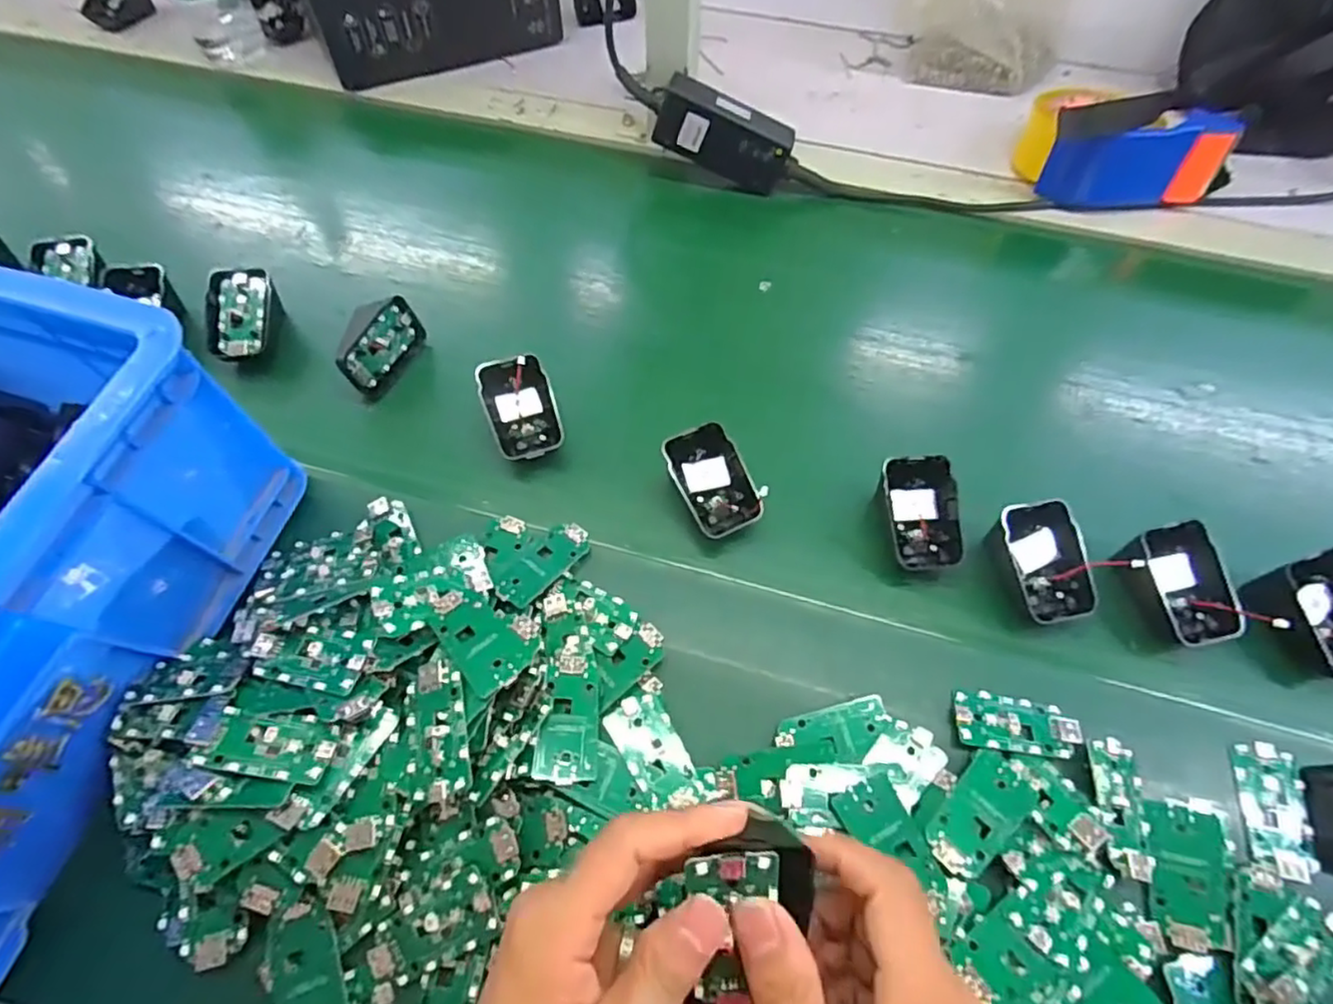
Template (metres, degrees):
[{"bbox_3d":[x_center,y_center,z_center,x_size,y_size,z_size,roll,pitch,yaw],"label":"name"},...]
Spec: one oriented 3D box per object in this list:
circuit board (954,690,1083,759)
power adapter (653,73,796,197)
[{"bbox_3d":[0.188,0.121,0.355,0.062,0.012,0.031,7,60,4],"label":"circuit board"},{"bbox_3d":[0.048,-0.310,0.556,0.112,0.050,0.025,21,60,-11],"label":"power adapter"}]

